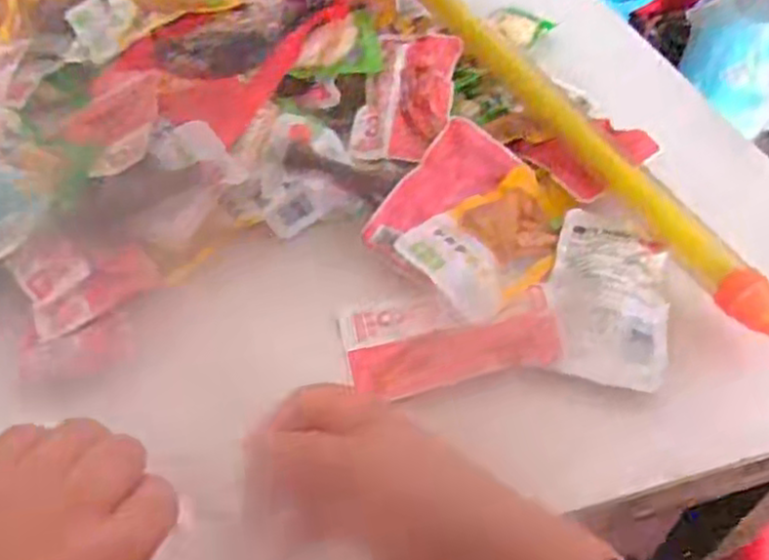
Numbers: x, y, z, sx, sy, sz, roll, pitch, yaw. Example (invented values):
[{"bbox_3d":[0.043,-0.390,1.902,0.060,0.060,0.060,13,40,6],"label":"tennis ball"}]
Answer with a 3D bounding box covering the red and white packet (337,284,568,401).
[{"bbox_3d":[0.044,0.036,0.457,0.135,0.015,0.061,-12,49,-10],"label":"red and white packet"}]

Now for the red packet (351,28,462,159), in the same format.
[{"bbox_3d":[0.019,-0.149,0.579,0.072,0.010,0.134,3,63,19],"label":"red packet"}]

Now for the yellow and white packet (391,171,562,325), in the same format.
[{"bbox_3d":[0.080,-0.028,0.498,0.124,0.017,0.079,-31,55,-24],"label":"yellow and white packet"}]

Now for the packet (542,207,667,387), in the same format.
[{"bbox_3d":[0.146,0.008,0.471,0.073,0.022,0.132,11,49,10],"label":"packet"}]

